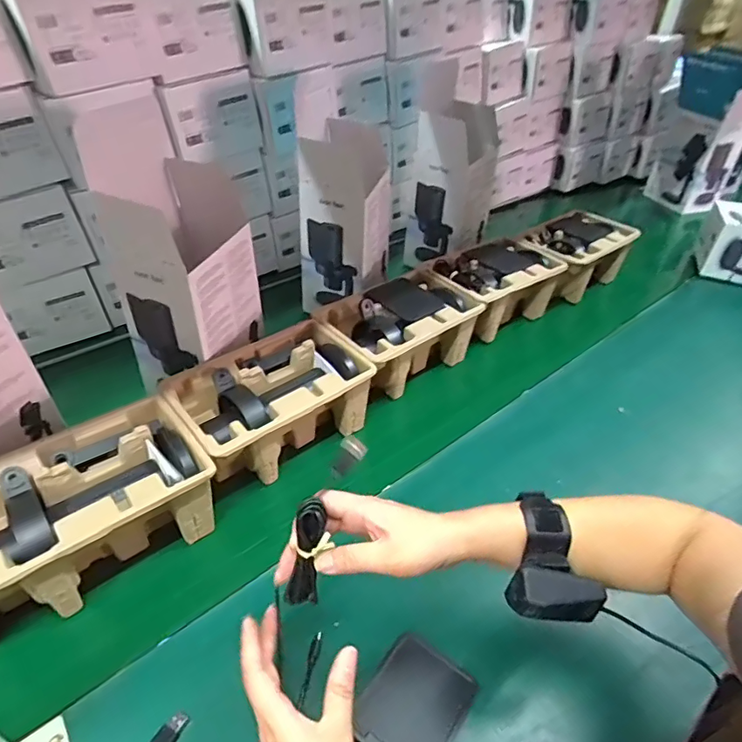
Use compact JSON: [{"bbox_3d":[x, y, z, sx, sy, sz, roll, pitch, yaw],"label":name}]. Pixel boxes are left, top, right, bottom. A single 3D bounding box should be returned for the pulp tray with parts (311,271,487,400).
[{"bbox_3d":[0.043,-0.054,0.757,0.225,0.105,0.152,-28,46,-31],"label":"pulp tray with parts"}]

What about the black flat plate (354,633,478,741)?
[{"bbox_3d":[0.036,0.283,0.423,0.078,0.015,0.101,24,44,27],"label":"black flat plate"}]

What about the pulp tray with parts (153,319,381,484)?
[{"bbox_3d":[-0.124,0.041,0.634,0.222,0.101,0.146,-28,47,-31],"label":"pulp tray with parts"}]

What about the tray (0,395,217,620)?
[{"bbox_3d":[-0.285,0.139,0.501,0.221,0.105,0.143,-29,47,-32],"label":"tray"}]

